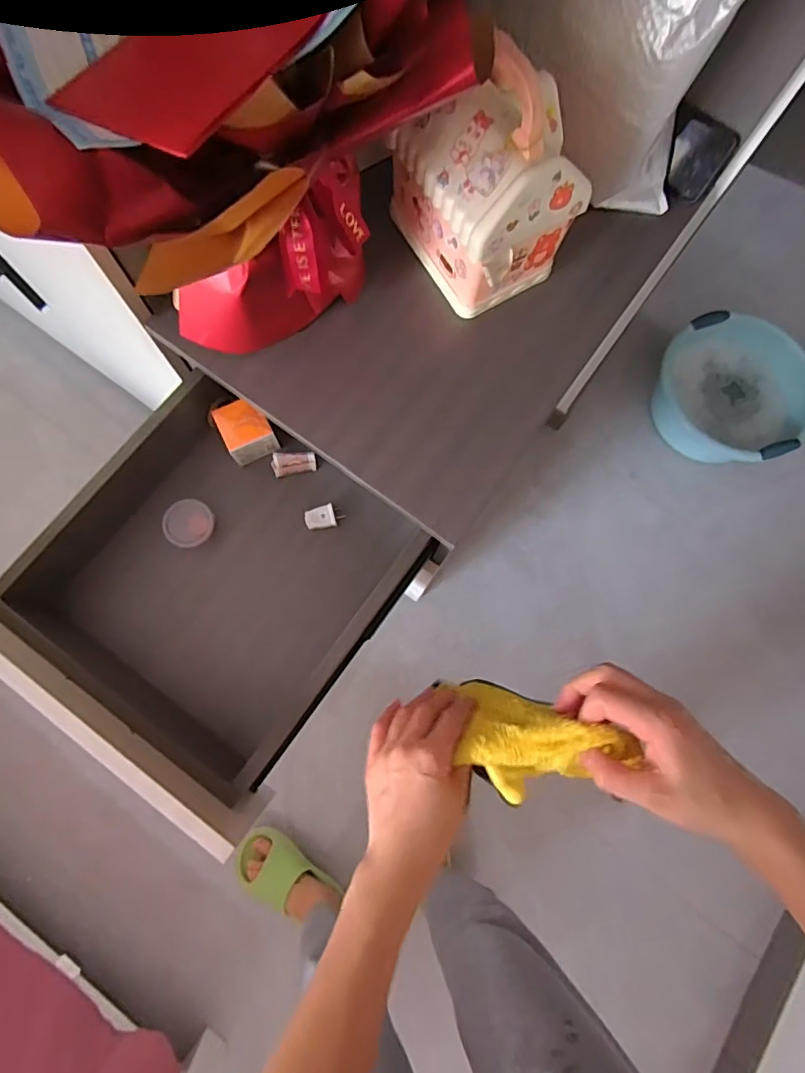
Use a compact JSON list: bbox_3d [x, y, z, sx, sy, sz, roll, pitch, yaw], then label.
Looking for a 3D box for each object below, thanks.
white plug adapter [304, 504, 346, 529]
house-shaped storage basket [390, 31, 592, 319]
[{"bbox_3d":[-0.109,-0.028,0.715,0.051,0.015,0.032,-16,78,-5],"label":"white plug adapter"},{"bbox_3d":[0.087,-0.376,0.539,0.135,0.186,0.176,-29,80,-8],"label":"house-shaped storage basket"}]

